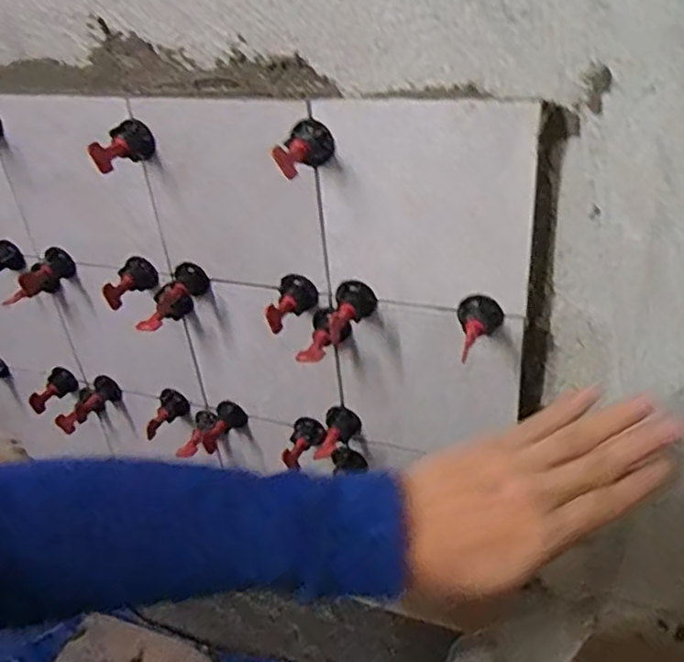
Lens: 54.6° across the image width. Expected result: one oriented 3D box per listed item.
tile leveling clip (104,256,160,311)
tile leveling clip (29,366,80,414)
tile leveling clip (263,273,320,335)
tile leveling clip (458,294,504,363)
[{"bbox_3d":[-0.179,-0.040,0.565,0.027,0.023,0.058,-1,34,8],"label":"tile leveling clip"},{"bbox_3d":[-0.307,0.062,0.701,0.025,0.026,0.052,16,40,30],"label":"tile leveling clip"},{"bbox_3d":[-0.038,-0.020,0.509,0.030,0.025,0.050,3,35,13],"label":"tile leveling clip"},{"bbox_3d":[0.096,-0.001,0.459,0.030,0.029,0.046,2,34,12],"label":"tile leveling clip"}]

